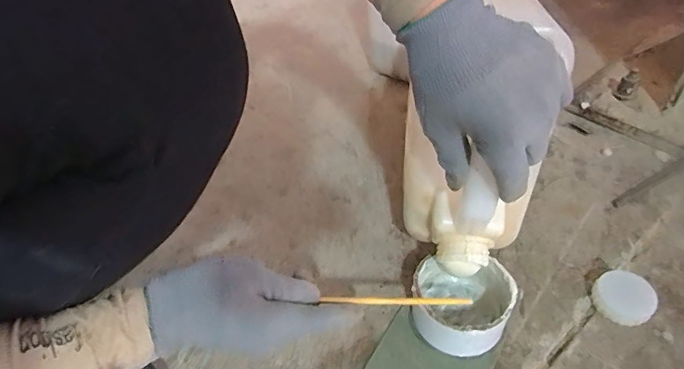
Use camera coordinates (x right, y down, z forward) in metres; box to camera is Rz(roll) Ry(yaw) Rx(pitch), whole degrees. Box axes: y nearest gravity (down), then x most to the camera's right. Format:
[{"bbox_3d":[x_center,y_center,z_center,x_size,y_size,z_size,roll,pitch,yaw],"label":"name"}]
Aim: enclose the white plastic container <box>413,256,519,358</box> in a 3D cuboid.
[{"bbox_3d":[0.107,0.107,0.368,0.083,0.053,0.077,2,46,9],"label":"white plastic container"}]

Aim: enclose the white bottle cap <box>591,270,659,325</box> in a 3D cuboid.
[{"bbox_3d":[0.258,0.104,0.376,0.044,0.025,0.043,7,47,13],"label":"white bottle cap"}]

